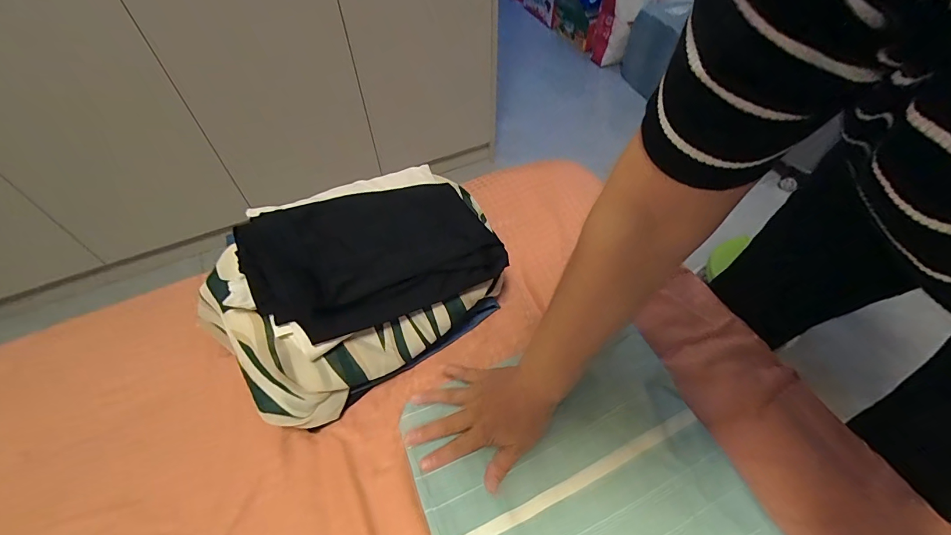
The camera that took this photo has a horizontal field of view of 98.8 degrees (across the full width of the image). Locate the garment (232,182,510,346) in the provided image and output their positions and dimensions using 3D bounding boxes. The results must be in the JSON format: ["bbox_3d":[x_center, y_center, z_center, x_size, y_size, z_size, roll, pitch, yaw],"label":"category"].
[{"bbox_3d":[-0.111,-0.028,0.457,0.266,0.073,0.164,-24,55,-17],"label":"garment"}]

